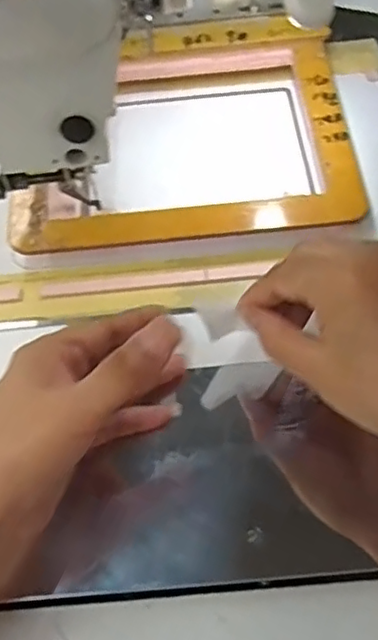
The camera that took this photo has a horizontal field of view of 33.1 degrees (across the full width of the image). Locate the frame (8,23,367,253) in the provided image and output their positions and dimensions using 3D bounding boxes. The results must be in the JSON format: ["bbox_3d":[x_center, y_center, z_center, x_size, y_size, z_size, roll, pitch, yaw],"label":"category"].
[{"bbox_3d":[-0.006,-0.140,0.462,0.235,0.012,0.195,-4,63,0],"label":"frame"}]

